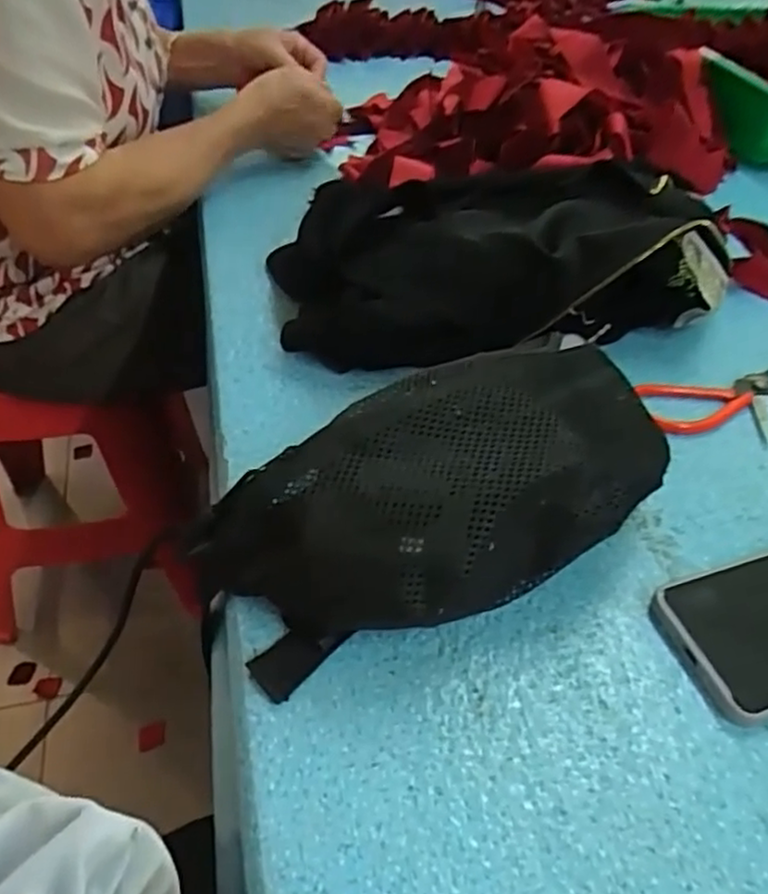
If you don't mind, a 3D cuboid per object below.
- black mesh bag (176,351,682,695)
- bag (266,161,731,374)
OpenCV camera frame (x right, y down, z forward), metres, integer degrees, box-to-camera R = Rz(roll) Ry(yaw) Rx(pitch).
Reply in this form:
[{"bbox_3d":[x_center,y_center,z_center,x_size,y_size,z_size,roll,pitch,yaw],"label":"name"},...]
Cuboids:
[{"bbox_3d":[0.034,0.030,0.363,0.260,0.094,0.116,-12,47,-15],"label":"black mesh bag"},{"bbox_3d":[0.089,-0.139,0.535,0.353,0.098,0.145,1,45,-3],"label":"bag"}]

